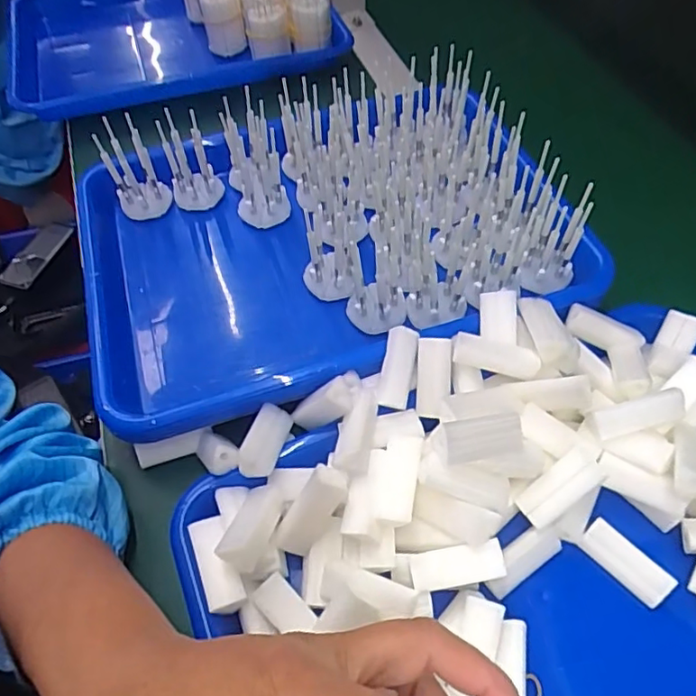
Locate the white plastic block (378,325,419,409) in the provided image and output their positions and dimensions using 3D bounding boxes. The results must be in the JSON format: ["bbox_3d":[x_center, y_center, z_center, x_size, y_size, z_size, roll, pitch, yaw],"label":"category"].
[{"bbox_3d":[0.029,0.012,0.333,0.018,0.014,0.046,11,96,10],"label":"white plastic block"}]

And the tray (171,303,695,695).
[{"bbox_3d":[0.096,0.107,0.283,0.325,0.058,0.264,-20,57,-11],"label":"tray"}]

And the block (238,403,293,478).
[{"bbox_3d":[-0.045,0.052,0.321,0.020,0.012,0.046,10,40,9],"label":"block"}]

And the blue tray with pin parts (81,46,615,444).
[{"bbox_3d":[-0.020,-0.091,0.401,0.321,0.077,0.240,-15,56,-8],"label":"blue tray with pin parts"}]

